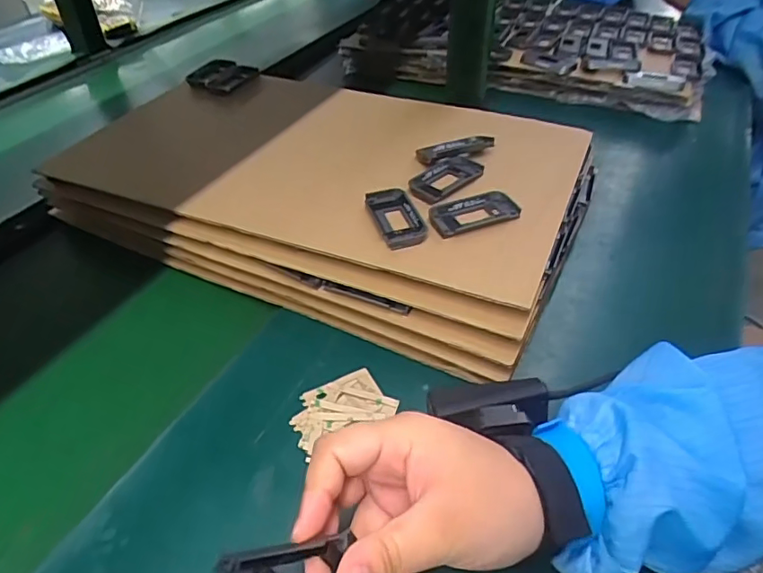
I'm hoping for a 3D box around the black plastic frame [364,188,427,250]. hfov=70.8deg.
[{"bbox_3d":[0.012,-0.060,0.469,0.035,0.014,0.079,-14,44,-12],"label":"black plastic frame"}]

